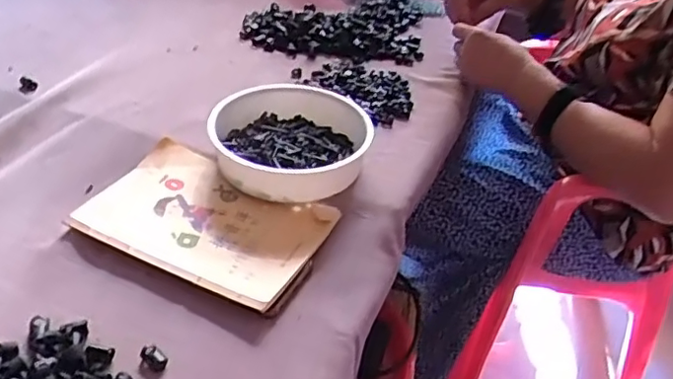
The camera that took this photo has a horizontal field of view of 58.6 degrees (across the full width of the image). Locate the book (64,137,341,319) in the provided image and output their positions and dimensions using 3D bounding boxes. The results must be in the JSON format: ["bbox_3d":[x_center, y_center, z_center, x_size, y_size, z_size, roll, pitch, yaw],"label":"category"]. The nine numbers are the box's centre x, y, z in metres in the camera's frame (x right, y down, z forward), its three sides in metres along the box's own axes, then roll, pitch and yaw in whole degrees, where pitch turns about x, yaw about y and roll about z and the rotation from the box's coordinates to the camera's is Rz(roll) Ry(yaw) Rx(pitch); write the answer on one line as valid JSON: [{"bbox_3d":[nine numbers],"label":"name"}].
[{"bbox_3d":[-0.117,0.029,0.560,0.209,0.016,0.141,21,40,16],"label":"book"}]

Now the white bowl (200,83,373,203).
[{"bbox_3d":[-0.050,-0.047,0.630,0.160,0.056,0.165,5,38,-4],"label":"white bowl"}]

